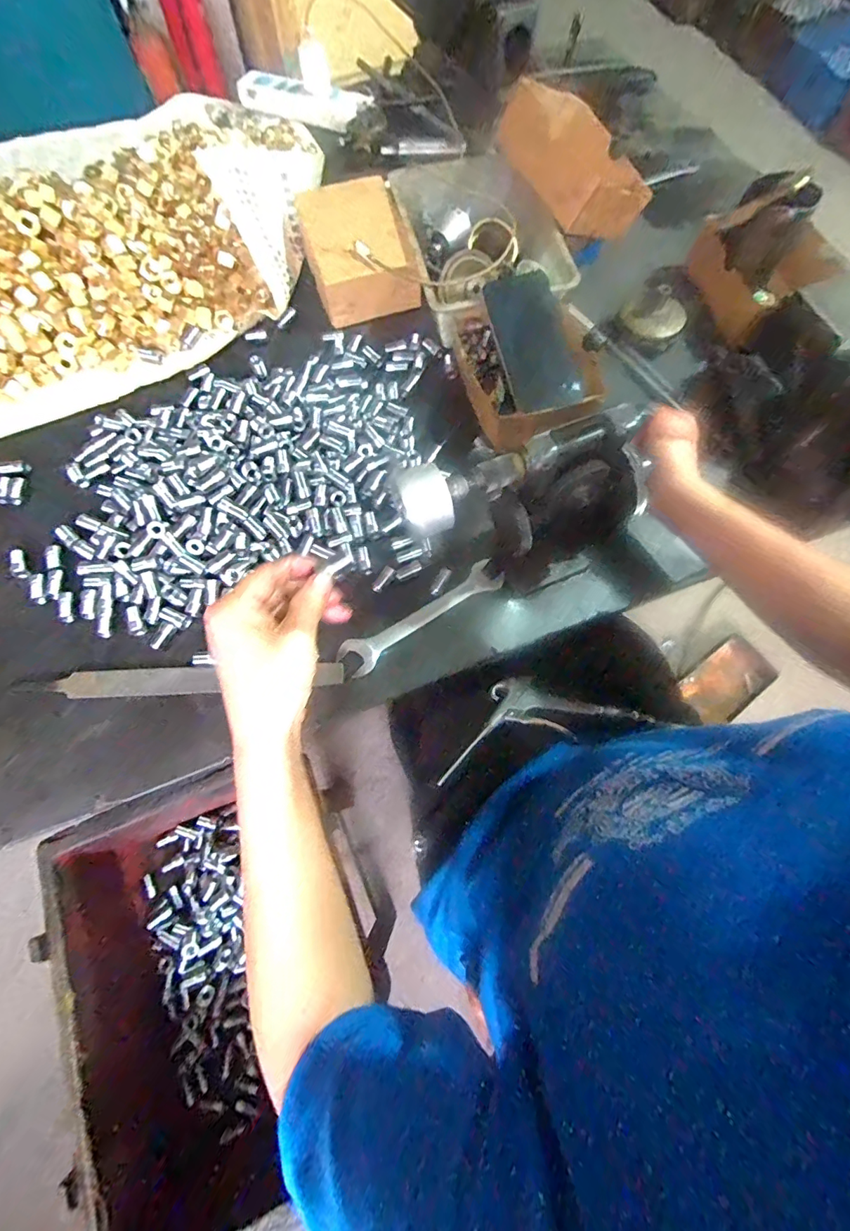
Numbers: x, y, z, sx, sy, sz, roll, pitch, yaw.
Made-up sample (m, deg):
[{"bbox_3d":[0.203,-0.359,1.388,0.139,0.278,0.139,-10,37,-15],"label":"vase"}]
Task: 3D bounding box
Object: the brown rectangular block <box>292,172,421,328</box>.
[{"bbox_3d":[-0.087,-0.452,0.587,0.119,0.056,0.186,-16,71,-6],"label":"brown rectangular block"}]

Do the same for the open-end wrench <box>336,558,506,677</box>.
[{"bbox_3d":[-0.002,0.001,0.459,0.178,0.010,0.033,-31,73,-11],"label":"open-end wrench"}]

